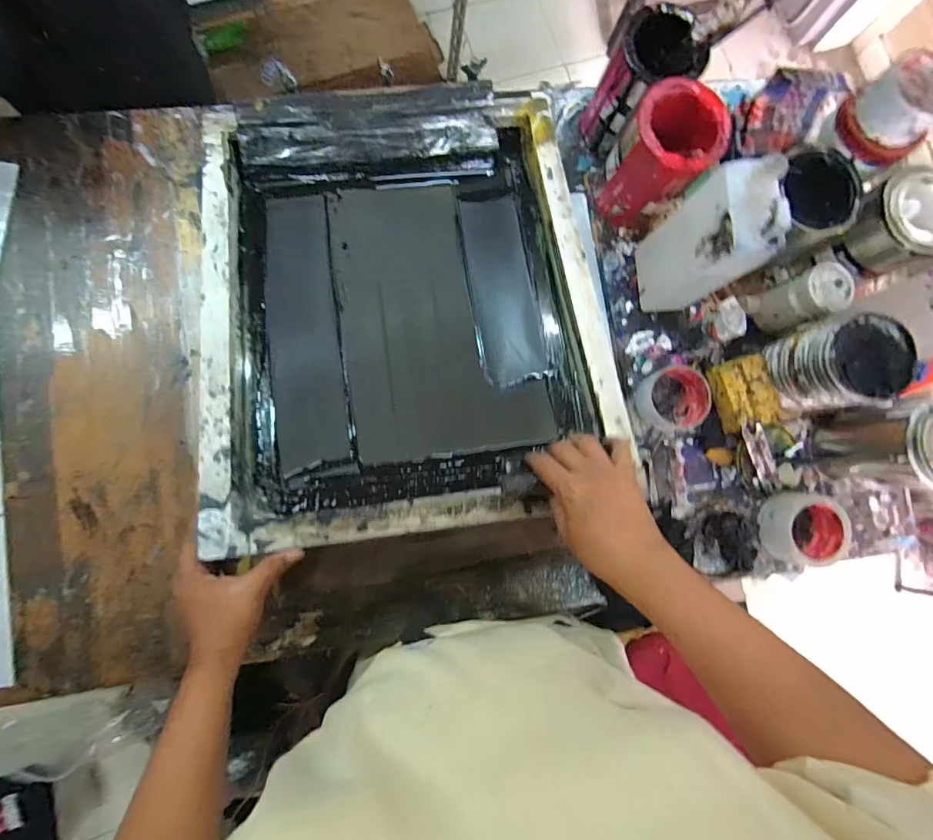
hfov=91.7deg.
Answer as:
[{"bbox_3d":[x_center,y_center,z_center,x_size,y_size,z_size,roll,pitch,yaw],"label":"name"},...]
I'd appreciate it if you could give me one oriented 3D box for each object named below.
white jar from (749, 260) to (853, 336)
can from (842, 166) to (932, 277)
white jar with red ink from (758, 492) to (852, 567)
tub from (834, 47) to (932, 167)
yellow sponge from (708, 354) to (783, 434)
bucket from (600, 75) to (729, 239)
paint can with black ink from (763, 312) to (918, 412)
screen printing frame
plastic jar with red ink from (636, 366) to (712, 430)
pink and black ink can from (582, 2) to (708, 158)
[{"bbox_3d":[0.441,-0.157,0.603,0.079,0.084,0.064,-17,85,-8],"label":"white jar"},{"bbox_3d":[0.535,-0.243,0.560,0.106,0.070,0.108,-24,86,-9],"label":"can"},{"bbox_3d":[0.463,0.150,0.624,0.098,0.047,0.095,1,83,-7],"label":"white jar with red ink"},{"bbox_3d":[0.500,-0.356,0.525,0.101,0.052,0.097,-37,88,-10],"label":"tub"},{"bbox_3d":[0.378,-0.036,0.616,0.077,0.022,0.094,-16,85,-8],"label":"yellow sponge"},{"bbox_3d":[0.243,-0.329,0.588,0.106,0.146,0.109,1,83,-7],"label":"bucket"},{"bbox_3d":[0.462,-0.066,0.572,0.100,0.111,0.108,-9,84,-8],"label":"paint can with black ink"},{"bbox_3d":[-0.076,-0.146,0.551,0.444,0.077,0.541,-6,77,-7],"label":"screen printing frame"},{"bbox_3d":[0.282,-0.028,0.621,0.084,0.060,0.076,16,81,-4],"label":"plastic jar with red ink"},{"bbox_3d":[0.230,-0.441,0.607,0.102,0.151,0.093,-20,86,-9],"label":"pink and black ink can"}]

